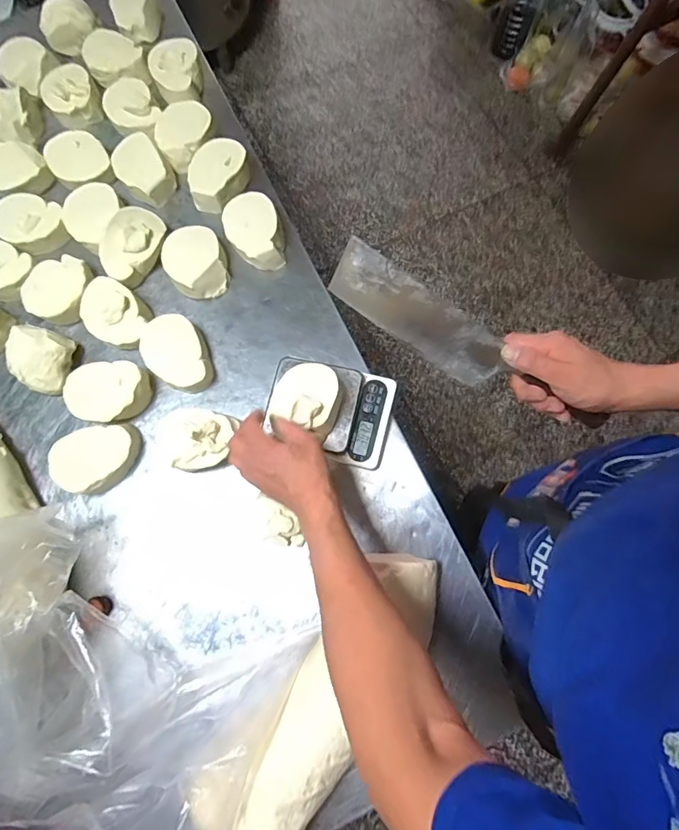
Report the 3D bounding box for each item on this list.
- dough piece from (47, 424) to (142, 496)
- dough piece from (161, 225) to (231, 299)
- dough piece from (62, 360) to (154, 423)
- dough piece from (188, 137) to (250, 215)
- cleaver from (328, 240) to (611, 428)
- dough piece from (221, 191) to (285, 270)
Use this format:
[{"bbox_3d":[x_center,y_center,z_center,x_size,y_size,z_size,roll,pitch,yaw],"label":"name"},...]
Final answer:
[{"bbox_3d":[-0.343,0.063,0.648,0.113,0.040,0.087,-17,74,-2],"label":"dough piece"},{"bbox_3d":[-0.228,-0.241,0.726,0.092,0.045,0.101,-1,74,2],"label":"dough piece"},{"bbox_3d":[-0.339,-0.031,0.673,0.113,0.046,0.087,1,74,3],"label":"dough piece"},{"bbox_3d":[-0.196,-0.401,0.756,0.072,0.055,0.112,14,76,6],"label":"dough piece"},{"bbox_3d":[0.134,-0.077,0.518,0.322,0.101,0.024,34,74,-3],"label":"cleaver"},{"bbox_3d":[-0.135,-0.293,0.732,0.090,0.045,0.118,-16,74,-2],"label":"dough piece"}]

